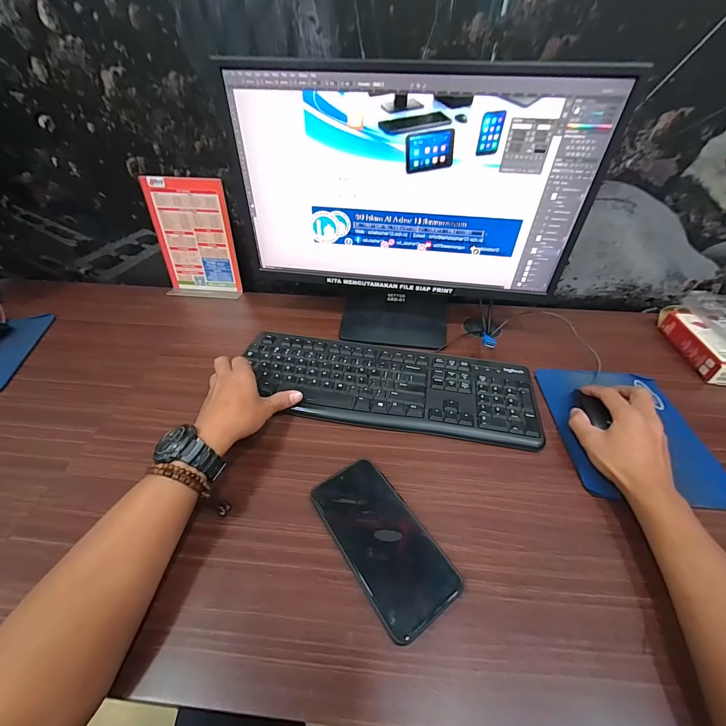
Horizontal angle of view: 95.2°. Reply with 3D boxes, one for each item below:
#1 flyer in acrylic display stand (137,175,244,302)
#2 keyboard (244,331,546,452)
[{"bbox_3d":[-0.328,-0.232,0.646,0.151,0.211,0.054,3,44,3],"label":"flyer in acrylic display stand"},{"bbox_3d":[0.031,0.029,0.487,0.420,0.016,0.152,10,45,10],"label":"keyboard"}]

